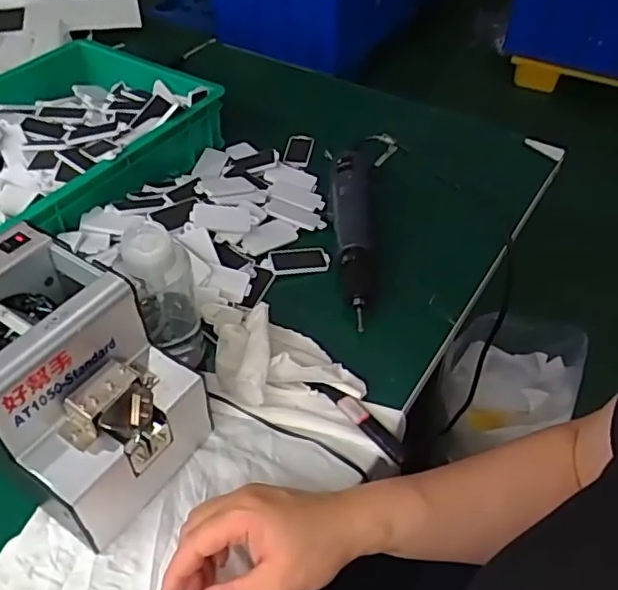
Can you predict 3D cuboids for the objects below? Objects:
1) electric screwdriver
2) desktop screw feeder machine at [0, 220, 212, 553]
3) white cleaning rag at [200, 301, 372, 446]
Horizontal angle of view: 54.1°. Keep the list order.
[{"bbox_3d":[0.047,-0.073,0.652,0.044,0.037,0.252,3,46,2],"label":"electric screwdriver"},{"bbox_3d":[-0.184,0.066,0.450,0.172,0.145,0.129,27,52,23],"label":"desktop screw feeder machine"},{"bbox_3d":[-0.026,0.061,0.527,0.172,0.042,0.082,22,50,19],"label":"white cleaning rag"}]

